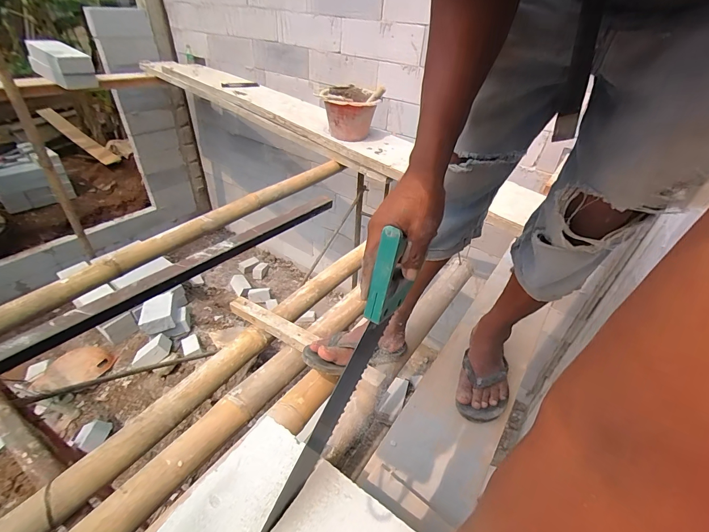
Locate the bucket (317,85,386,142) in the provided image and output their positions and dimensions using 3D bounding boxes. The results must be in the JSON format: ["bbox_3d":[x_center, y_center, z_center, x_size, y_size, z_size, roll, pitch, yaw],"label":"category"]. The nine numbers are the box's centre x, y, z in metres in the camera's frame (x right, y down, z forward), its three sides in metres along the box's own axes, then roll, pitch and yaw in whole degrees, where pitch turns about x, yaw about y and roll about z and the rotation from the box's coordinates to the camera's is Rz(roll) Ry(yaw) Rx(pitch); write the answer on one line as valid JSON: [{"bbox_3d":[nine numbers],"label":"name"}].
[{"bbox_3d":[-0.023,-0.757,1.694,0.291,0.221,0.281,0,38,-5],"label":"bucket"}]

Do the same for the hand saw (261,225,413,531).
[{"bbox_3d":[-0.022,0.157,0.398,0.025,0.405,0.137,24,2,23],"label":"hand saw"}]

